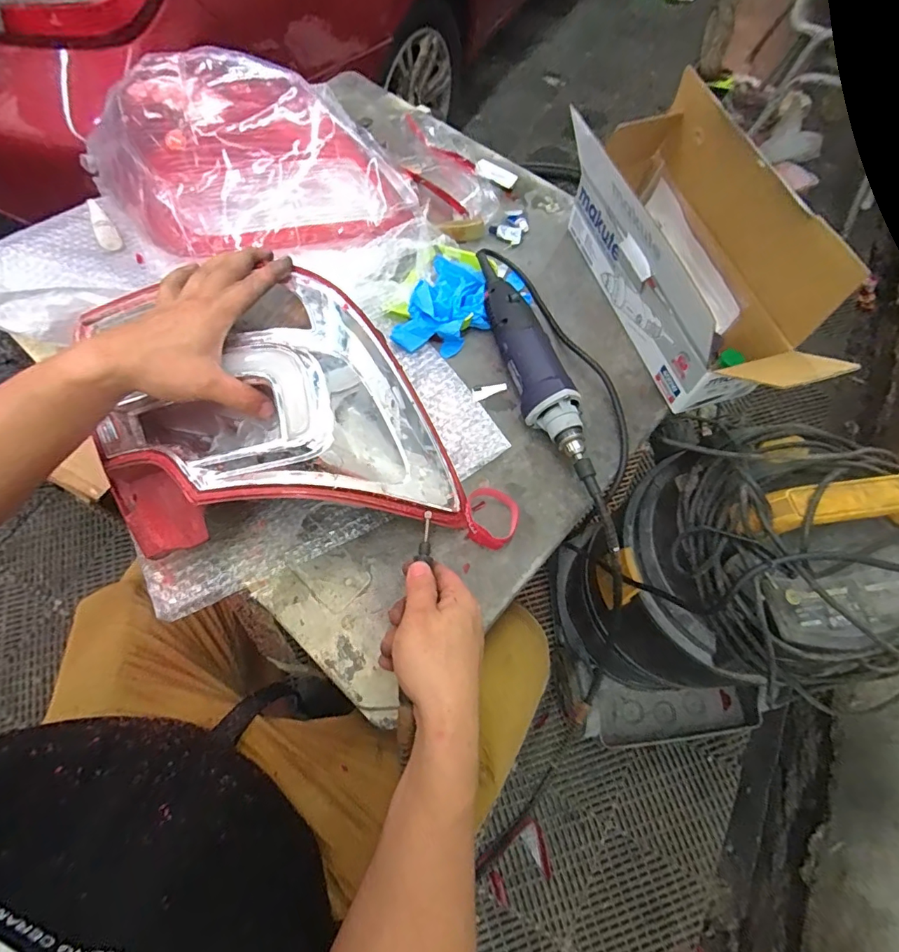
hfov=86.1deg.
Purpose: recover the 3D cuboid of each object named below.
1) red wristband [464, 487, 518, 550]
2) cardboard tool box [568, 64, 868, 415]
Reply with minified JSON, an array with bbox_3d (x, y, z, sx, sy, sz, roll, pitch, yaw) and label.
[{"bbox_3d":[0.041,0.041,0.482,0.053,0.018,0.059,21,67,8],"label":"red wristband"},{"bbox_3d":[0.257,-0.242,0.526,0.136,0.161,0.377,-15,67,-8],"label":"cardboard tool box"}]

